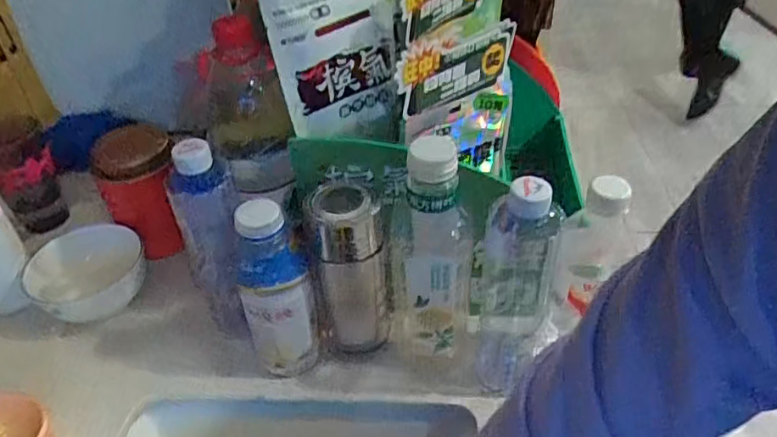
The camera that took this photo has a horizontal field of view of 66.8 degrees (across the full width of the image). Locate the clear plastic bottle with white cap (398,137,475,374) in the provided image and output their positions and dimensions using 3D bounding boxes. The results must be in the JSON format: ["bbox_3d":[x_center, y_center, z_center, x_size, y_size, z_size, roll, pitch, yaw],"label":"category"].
[{"bbox_3d":[0.043,0.037,0.543,0.073,0.243,0.073,0,40,3],"label":"clear plastic bottle with white cap"}]

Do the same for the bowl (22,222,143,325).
[{"bbox_3d":[-0.327,0.073,0.657,0.120,0.070,0.122,-2,40,1],"label":"bowl"}]

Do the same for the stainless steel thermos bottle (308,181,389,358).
[{"bbox_3d":[-0.036,0.054,0.570,0.067,0.189,0.059,-5,40,-3],"label":"stainless steel thermos bottle"}]

